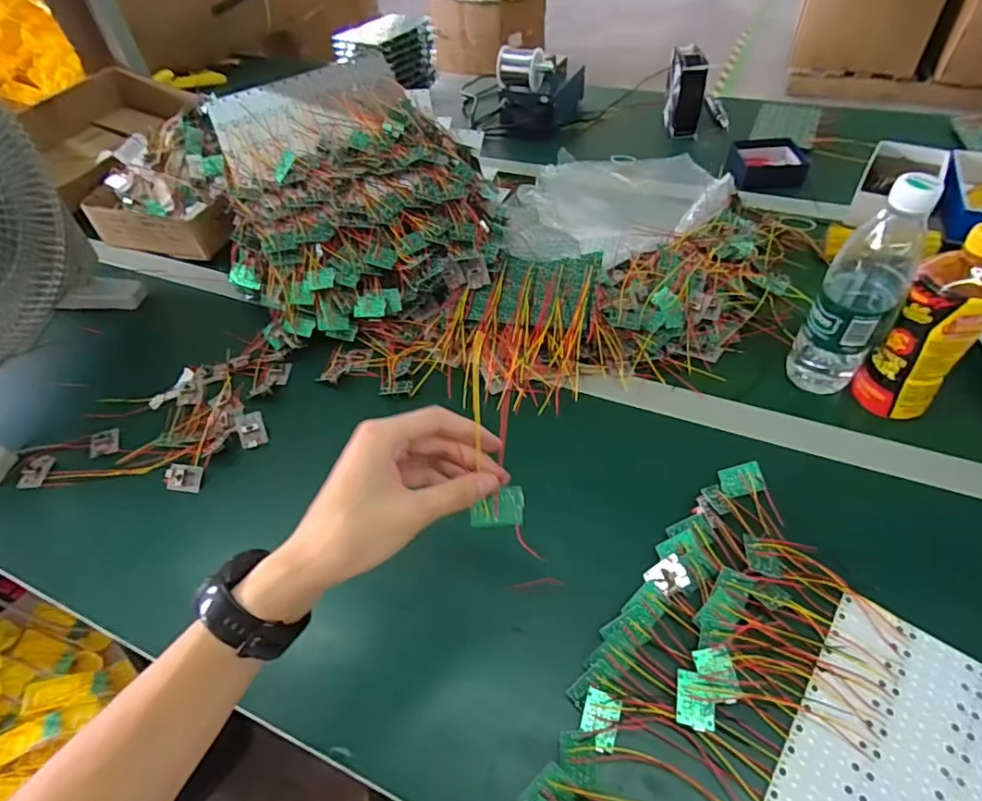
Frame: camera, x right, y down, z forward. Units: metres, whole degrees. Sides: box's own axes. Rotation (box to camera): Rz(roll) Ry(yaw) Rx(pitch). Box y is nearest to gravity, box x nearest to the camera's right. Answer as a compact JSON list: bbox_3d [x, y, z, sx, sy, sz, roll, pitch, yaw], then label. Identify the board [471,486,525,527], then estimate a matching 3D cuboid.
[{"bbox_3d":[0.005,0.073,0.374,0.036,0.028,0.004,-1,9,-6],"label":"board"}]

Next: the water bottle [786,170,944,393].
[{"bbox_3d":[0.347,-0.102,0.506,0.064,0.212,0.065,33,59,27],"label":"water bottle"}]

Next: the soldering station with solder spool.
[{"bbox_3d":[0.099,-0.608,1.049,0.117,0.143,0.198,19,53,19],"label":"soldering station with solder spool"}]

